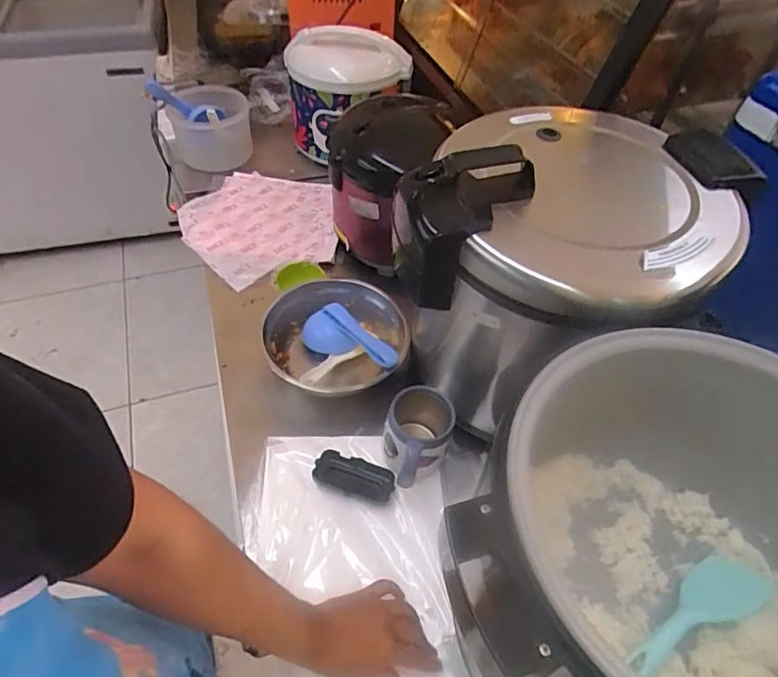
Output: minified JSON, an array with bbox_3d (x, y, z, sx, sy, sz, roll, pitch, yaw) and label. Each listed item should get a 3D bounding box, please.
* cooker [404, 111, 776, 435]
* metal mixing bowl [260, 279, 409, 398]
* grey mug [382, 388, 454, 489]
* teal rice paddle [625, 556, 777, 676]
[{"bbox_3d":[0.225,-0.103,0.721,0.348,0.350,0.374,25,54,17],"label":"cooker"},{"bbox_3d":[-0.088,0.010,0.865,0.216,0.092,0.230,1,50,-2],"label":"metal mixing bowl"},{"bbox_3d":[0.034,0.139,0.724,0.085,0.097,0.134,19,52,13],"label":"grey mug"},{"bbox_3d":[0.323,0.277,0.543,0.183,0.015,0.069,-11,16,-30],"label":"teal rice paddle"}]

